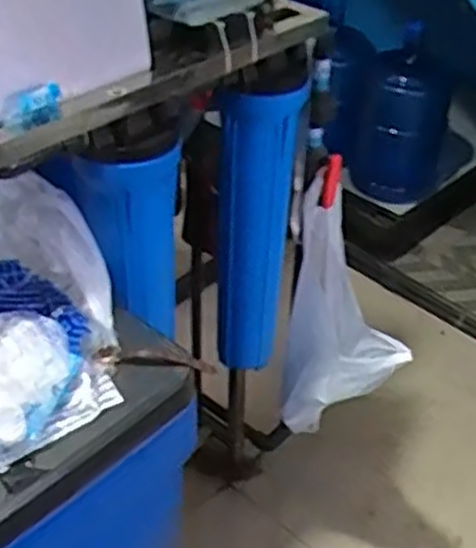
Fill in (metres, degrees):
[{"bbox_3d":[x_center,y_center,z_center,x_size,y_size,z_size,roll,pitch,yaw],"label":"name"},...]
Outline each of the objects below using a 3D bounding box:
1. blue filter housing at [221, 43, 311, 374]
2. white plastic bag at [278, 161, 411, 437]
[{"bbox_3d":[0.032,-0.079,1.164,0.103,0.512,0.113,6,38,5],"label":"blue filter housing"},{"bbox_3d":[0.174,0.086,1.286,0.182,0.386,0.203,6,38,5],"label":"white plastic bag"}]

